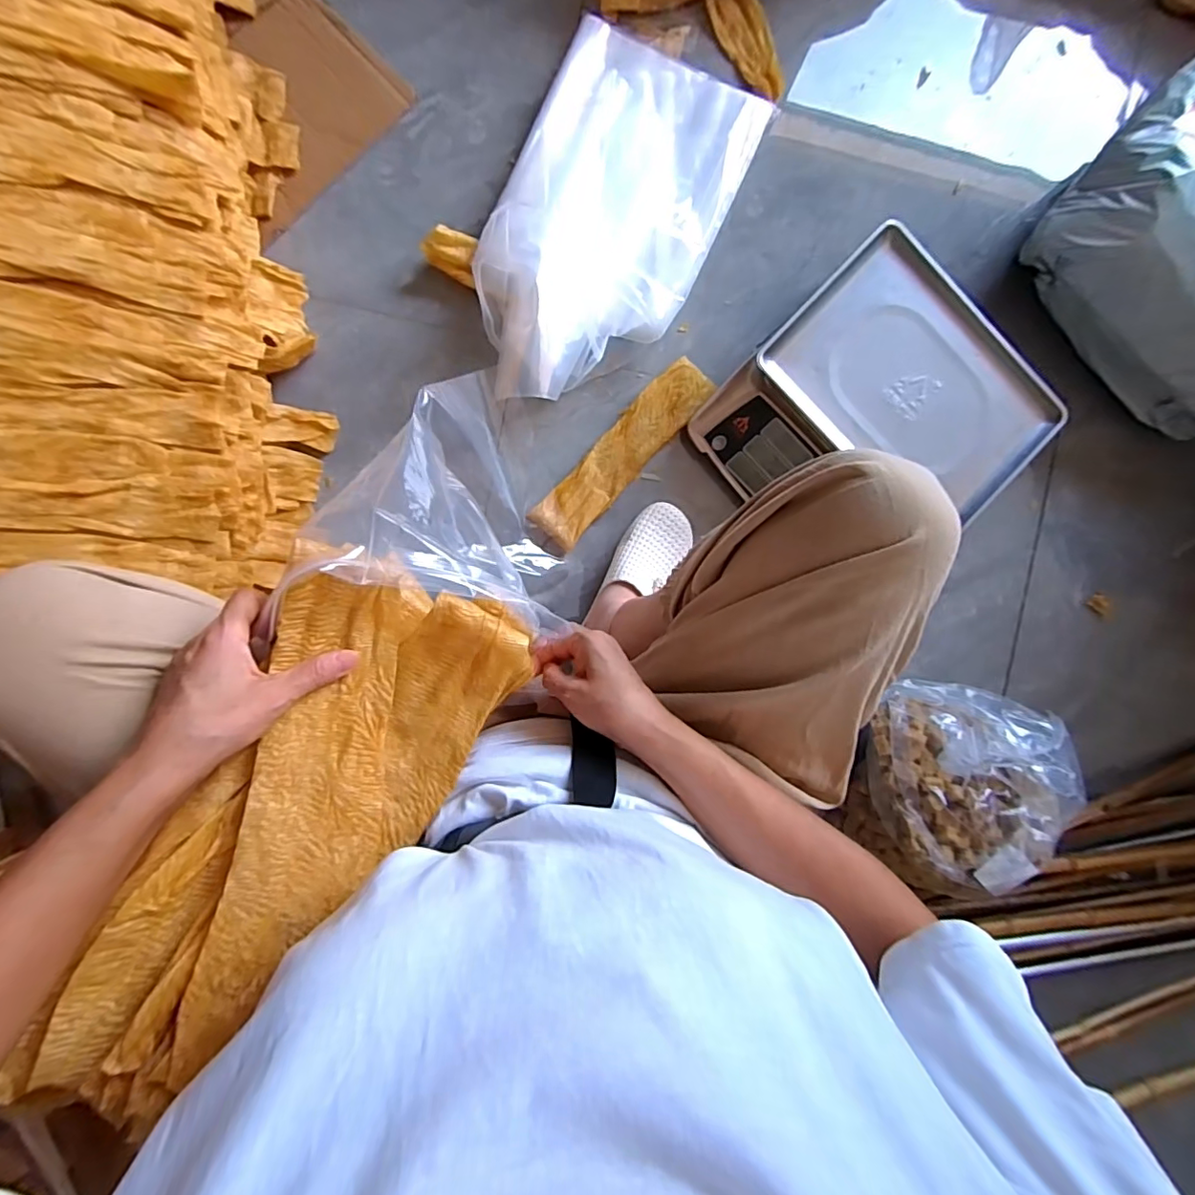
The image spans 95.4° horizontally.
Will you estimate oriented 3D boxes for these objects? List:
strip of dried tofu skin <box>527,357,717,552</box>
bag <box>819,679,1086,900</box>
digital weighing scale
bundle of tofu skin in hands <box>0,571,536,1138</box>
[{"bbox_3d":[0.035,-0.195,0.733,0.072,0.014,0.297,42,89,-5],"label":"strip of dried tofu skin"},{"bbox_3d":[0.444,0.240,0.690,0.205,0.126,0.264,26,90,-5],"label":"bag"},{"bbox_3d":[0.353,-0.226,0.707,0.327,0.116,0.333,44,89,-5],"label":"digital weighing scale"},{"bbox_3d":[-0.198,0.111,0.343,0.185,0.047,0.342,39,68,-5],"label":"bundle of tofu skin in hands"}]

